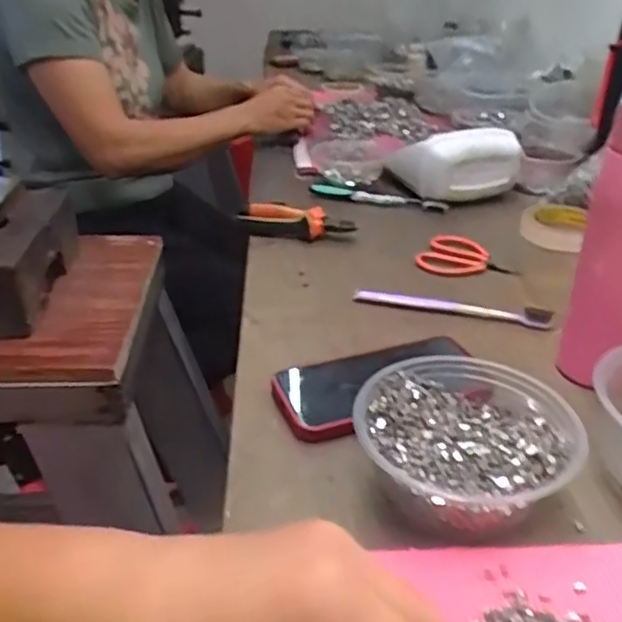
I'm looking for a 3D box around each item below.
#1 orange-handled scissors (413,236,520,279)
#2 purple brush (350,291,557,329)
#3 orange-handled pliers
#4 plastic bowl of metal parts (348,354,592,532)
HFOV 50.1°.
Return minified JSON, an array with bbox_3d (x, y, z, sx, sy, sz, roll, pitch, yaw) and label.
[{"bbox_3d":[0.174,-0.060,0.742,0.104,0.016,0.077,9,32,14],"label":"orange-handled scissors"},{"bbox_3d":[0.136,-0.008,0.643,0.183,0.014,0.024,10,32,16],"label":"purple brush"},{"bbox_3d":[-0.018,-0.105,0.795,0.130,0.033,0.044,10,33,16],"label":"orange-handled pliers"},{"bbox_3d":[0.098,0.086,0.431,0.138,0.061,0.124,6,31,9],"label":"plastic bowl of metal parts"}]

